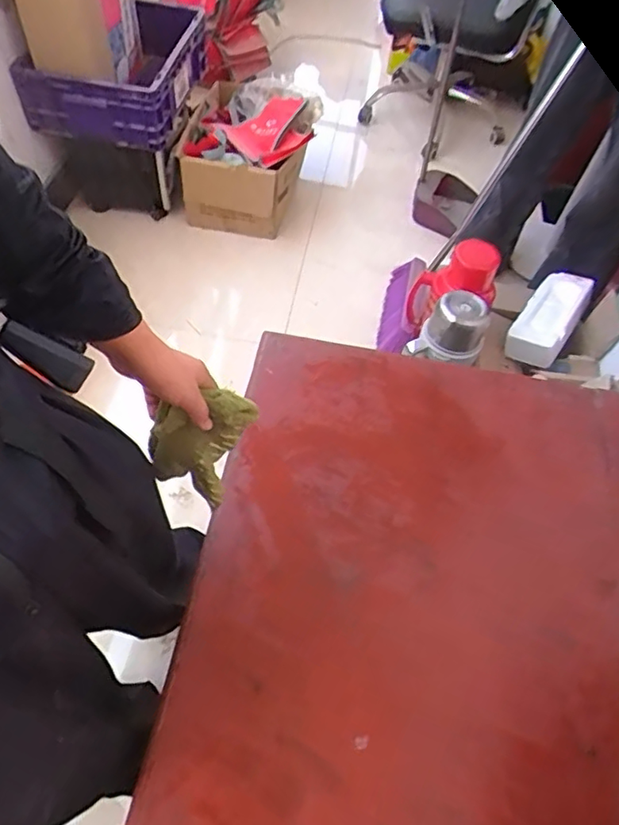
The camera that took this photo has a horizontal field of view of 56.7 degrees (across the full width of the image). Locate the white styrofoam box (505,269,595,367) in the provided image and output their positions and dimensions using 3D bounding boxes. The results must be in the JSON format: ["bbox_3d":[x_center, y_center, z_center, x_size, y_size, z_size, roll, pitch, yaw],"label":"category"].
[{"bbox_3d":[0.587,-0.235,1.414,0.126,0.130,0.256,32,59,15],"label":"white styrofoam box"}]

